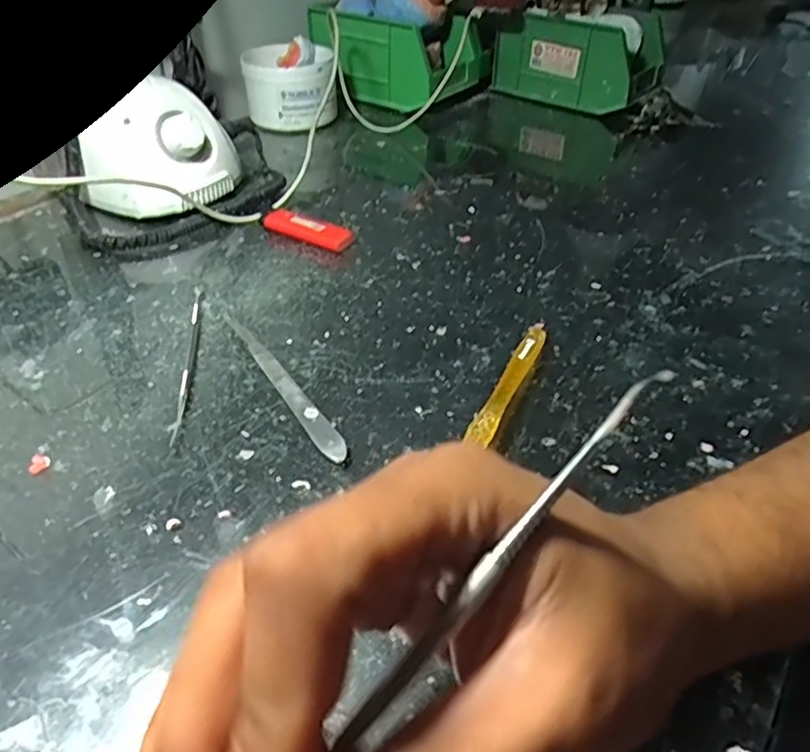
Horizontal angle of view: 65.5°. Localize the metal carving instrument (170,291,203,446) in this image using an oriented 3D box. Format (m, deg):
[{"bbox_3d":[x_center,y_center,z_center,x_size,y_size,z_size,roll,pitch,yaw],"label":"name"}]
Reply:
[{"bbox_3d":[-0.122,-0.012,0.355,0.005,0.004,0.132,-5,41,-7],"label":"metal carving instrument"}]

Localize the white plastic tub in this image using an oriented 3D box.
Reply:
[{"bbox_3d":[-0.116,-0.295,0.642,0.090,0.065,0.092,-6,41,-9],"label":"white plastic tub"}]

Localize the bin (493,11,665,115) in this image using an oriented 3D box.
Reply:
[{"bbox_3d":[0.201,-0.372,0.735,0.169,0.086,0.108,24,45,25],"label":"bin"}]

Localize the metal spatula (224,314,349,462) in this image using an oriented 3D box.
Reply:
[{"bbox_3d":[-0.067,0.001,0.340,0.013,0.005,0.138,-22,46,-26],"label":"metal spatula"}]

